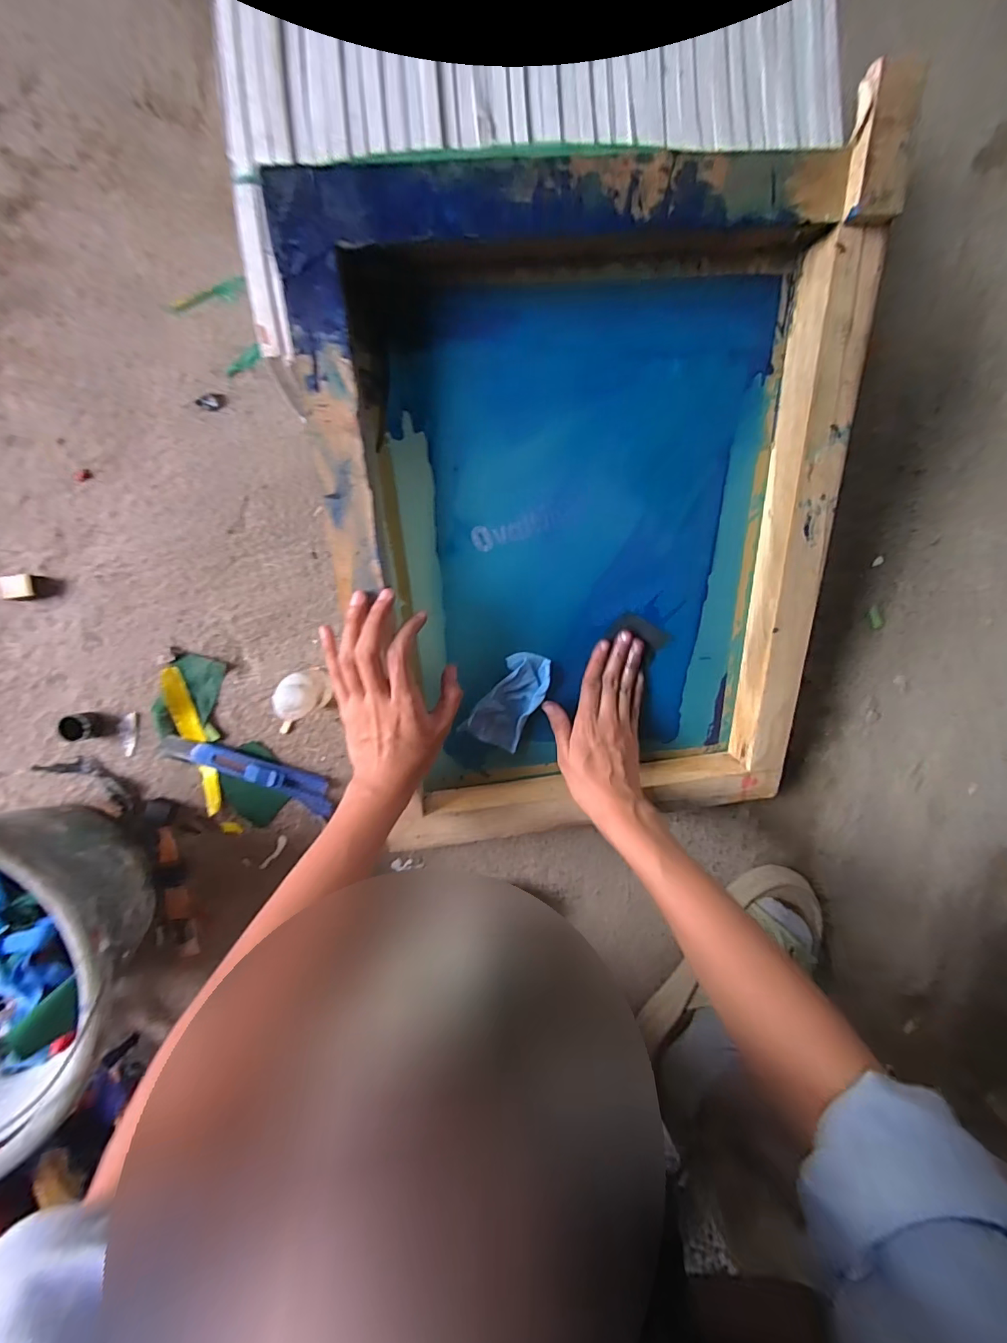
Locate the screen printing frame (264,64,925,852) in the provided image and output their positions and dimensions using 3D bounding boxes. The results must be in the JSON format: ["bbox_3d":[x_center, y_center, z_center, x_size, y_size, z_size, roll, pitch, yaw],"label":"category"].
[{"bbox_3d":[0.068,-0.087,0.378,0.362,0.053,0.460,-6,114,-3],"label":"screen printing frame"}]

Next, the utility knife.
[{"bbox_3d":[-0.234,0.092,0.444,0.157,0.012,0.030,23,89,-6],"label":"utility knife"}]

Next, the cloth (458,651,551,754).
[{"bbox_3d":[0.007,0.027,0.427,0.050,0.017,0.093,30,107,-6],"label":"cloth"}]

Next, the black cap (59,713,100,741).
[{"bbox_3d":[-0.369,0.048,0.419,0.024,0.021,0.023,0,91,-6],"label":"black cap"}]

